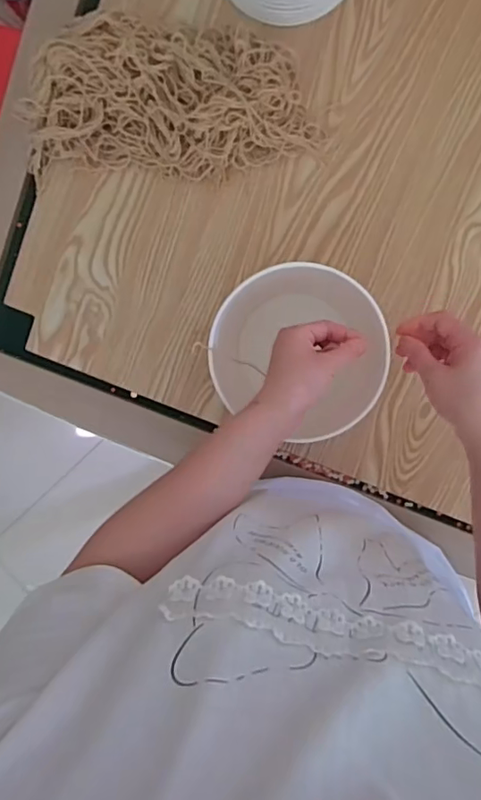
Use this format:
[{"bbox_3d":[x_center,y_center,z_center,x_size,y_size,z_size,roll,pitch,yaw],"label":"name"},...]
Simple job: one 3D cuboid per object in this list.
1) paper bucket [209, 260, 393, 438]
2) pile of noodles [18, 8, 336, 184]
[{"bbox_3d":[0.072,-0.047,0.567,0.177,0.138,0.187,0,96,3],"label":"paper bucket"},{"bbox_3d":[-0.078,-0.323,0.581,0.316,0.063,0.155,2,96,3],"label":"pile of noodles"}]

